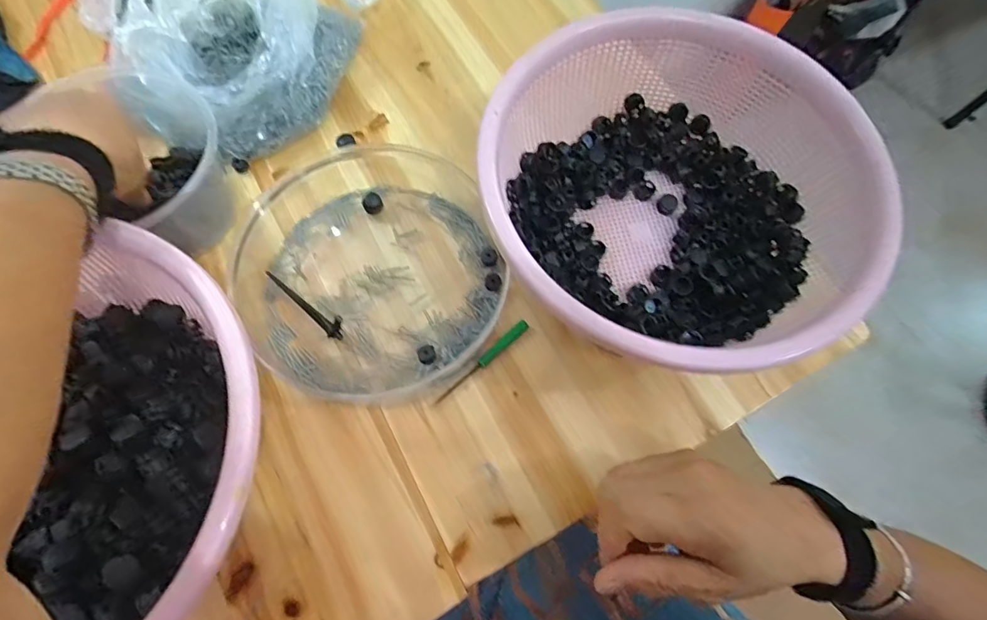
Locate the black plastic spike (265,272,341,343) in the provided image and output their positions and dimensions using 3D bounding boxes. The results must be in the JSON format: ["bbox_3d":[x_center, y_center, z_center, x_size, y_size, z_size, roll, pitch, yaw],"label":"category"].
[{"bbox_3d":[-0.150,-0.006,0.368,0.084,0.019,0.015,36,75,12],"label":"black plastic spike"}]

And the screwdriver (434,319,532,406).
[{"bbox_3d":[-0.009,0.040,0.364,0.092,0.006,0.008,-40,75,-12],"label":"screwdriver"}]

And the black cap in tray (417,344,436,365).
[{"bbox_3d":[-0.051,0.035,0.356,0.013,0.010,0.015,-17,71,-6],"label":"black cap in tray"}]

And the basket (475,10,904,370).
[{"bbox_3d":[0.125,-0.075,0.353,0.264,0.110,0.245,0,71,0],"label":"basket"}]

